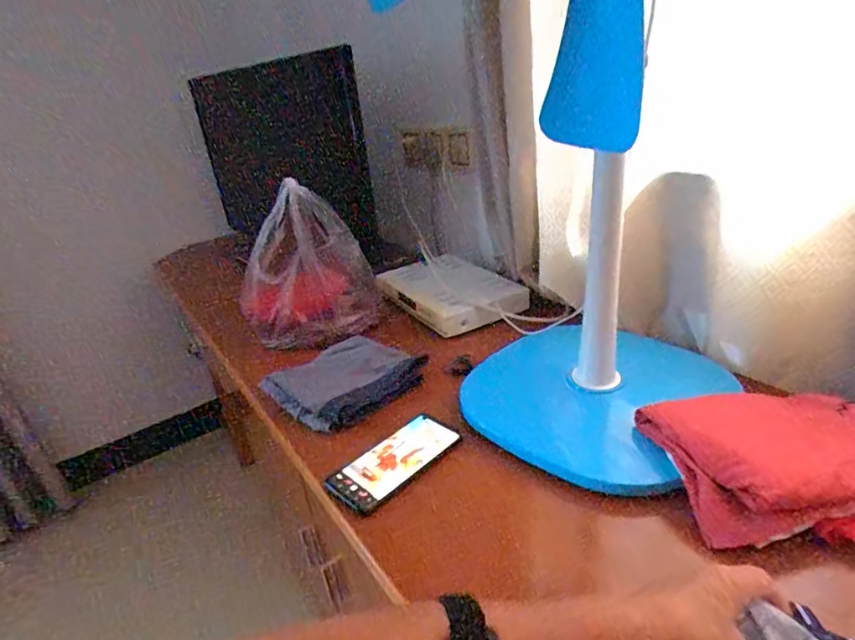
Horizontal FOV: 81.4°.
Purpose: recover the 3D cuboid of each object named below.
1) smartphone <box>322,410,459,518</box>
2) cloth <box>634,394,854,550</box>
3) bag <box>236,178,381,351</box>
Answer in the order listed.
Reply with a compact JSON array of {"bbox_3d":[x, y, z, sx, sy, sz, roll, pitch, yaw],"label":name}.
[{"bbox_3d":[-0.035,0.163,0.585,0.071,0.011,0.161,19,34,41],"label":"smartphone"},{"bbox_3d":[0.350,0.134,0.486,0.231,0.061,0.168,-5,25,1],"label":"cloth"},{"bbox_3d":[-0.207,-0.097,0.847,0.230,0.291,0.106,-9,28,-8],"label":"bag"}]

